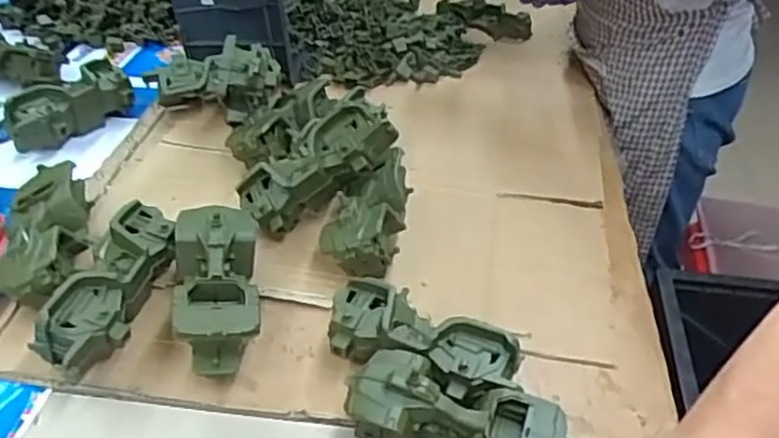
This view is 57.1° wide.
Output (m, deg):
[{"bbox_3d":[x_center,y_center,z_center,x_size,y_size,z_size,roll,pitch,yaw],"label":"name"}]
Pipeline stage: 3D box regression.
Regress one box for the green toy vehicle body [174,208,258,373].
[{"bbox_3d":[-0.167,0.069,0.695,0.081,0.080,0.180,-4,39,-8],"label":"green toy vehicle body"}]

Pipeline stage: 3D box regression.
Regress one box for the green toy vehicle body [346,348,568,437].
[{"bbox_3d":[0.057,0.170,0.587,0.183,0.077,0.080,14,40,15],"label":"green toy vehicle body"}]

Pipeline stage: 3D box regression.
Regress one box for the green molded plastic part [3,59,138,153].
[{"bbox_3d":[-0.437,-0.154,0.976,0.068,0.063,0.174,18,41,18],"label":"green molded plastic part"}]

